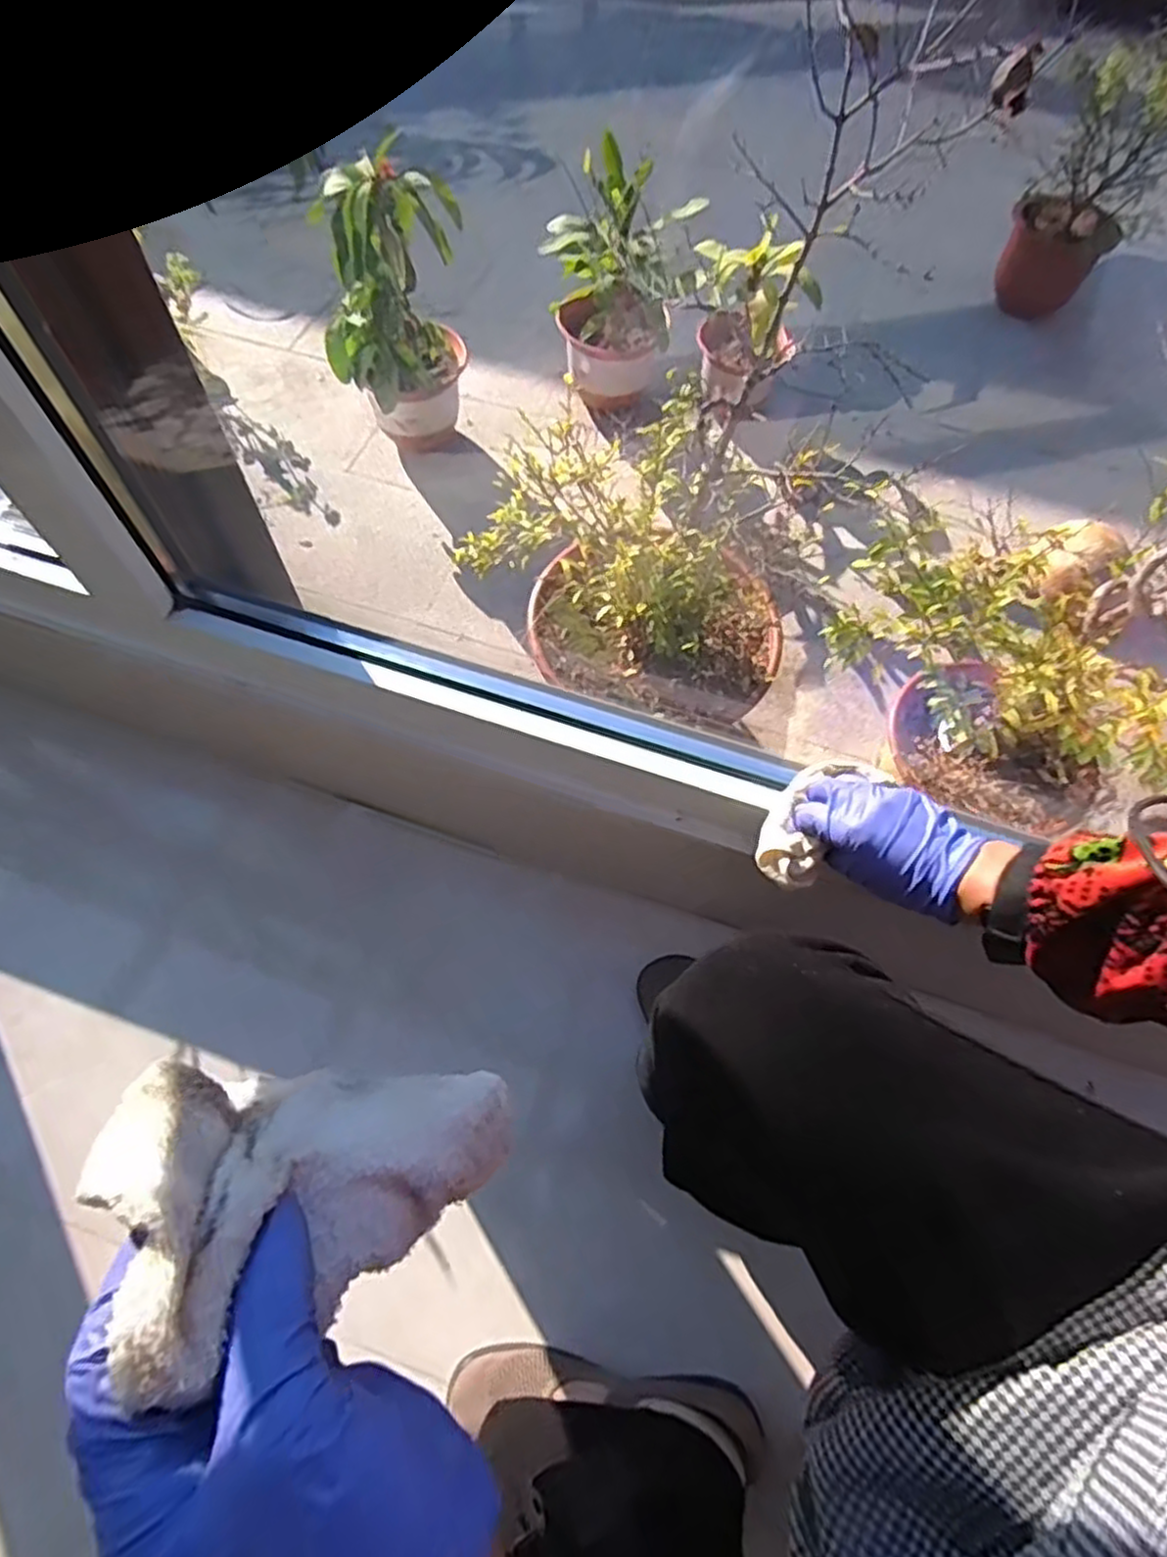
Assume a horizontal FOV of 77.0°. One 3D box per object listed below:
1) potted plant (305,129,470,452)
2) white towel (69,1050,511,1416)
[{"bbox_3d":[-0.328,-0.796,1.271,0.243,0.435,0.194,-13,65,-9],"label":"potted plant"},{"bbox_3d":[-0.087,0.139,0.244,0.118,0.103,0.079,0,63,-2],"label":"white towel"}]

